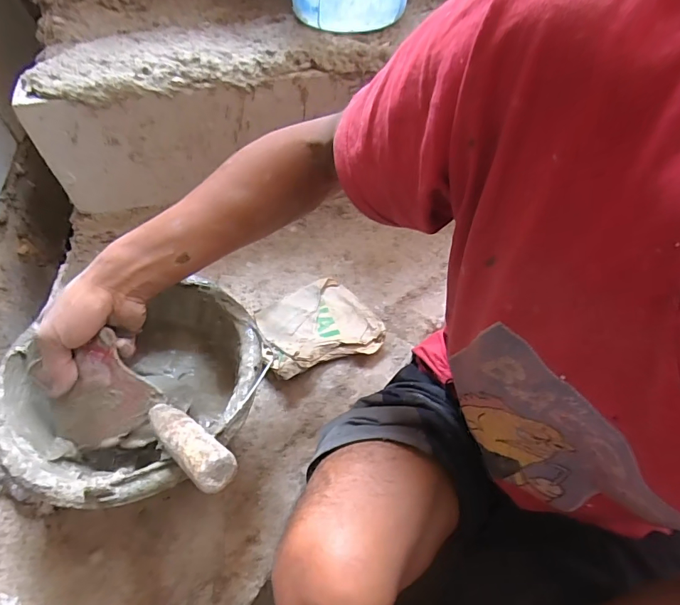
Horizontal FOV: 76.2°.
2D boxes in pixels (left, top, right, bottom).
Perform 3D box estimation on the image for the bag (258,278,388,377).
[{"bbox_3d":[-0.031,0.030,0.649,0.167,0.033,0.140,-21,55,-15],"label":"bag"}]

